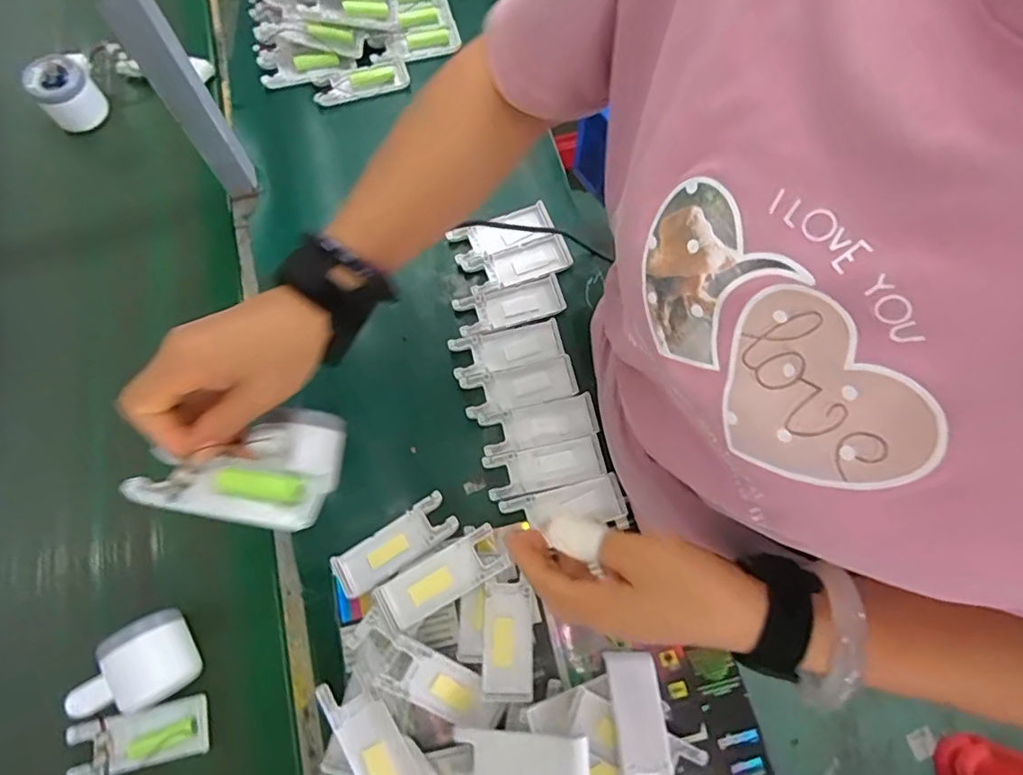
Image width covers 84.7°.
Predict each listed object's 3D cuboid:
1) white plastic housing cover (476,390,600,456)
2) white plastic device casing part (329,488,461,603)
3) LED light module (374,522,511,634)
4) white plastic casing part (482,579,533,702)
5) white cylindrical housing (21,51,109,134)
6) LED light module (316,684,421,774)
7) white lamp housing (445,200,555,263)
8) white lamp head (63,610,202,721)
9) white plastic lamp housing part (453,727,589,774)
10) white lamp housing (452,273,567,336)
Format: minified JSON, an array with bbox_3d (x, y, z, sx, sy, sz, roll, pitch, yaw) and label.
[{"bbox_3d":[0.025,0.033,0.515,0.105,0.007,0.039,-11,72,-6],"label":"white plastic housing cover"},{"bbox_3d":[-0.099,0.133,0.478,0.106,0.020,0.039,-31,76,-12],"label":"white plastic device casing part"},{"bbox_3d":[-0.056,0.155,0.459,0.104,0.019,0.040,-29,75,-12],"label":"LED light module"},{"bbox_3d":[-0.002,0.203,0.455,0.037,0.022,0.086,2,71,-2],"label":"white plastic casing part"},{"bbox_3d":[-0.495,-0.333,0.630,0.064,0.051,0.064,0,71,-1],"label":"white cylindrical housing"},{"bbox_3d":[-0.101,0.260,0.410,0.038,0.010,0.101,-23,61,-33],"label":"LED light module"},{"bbox_3d":[-0.010,-0.160,0.574,0.107,0.010,0.040,-21,74,-9],"label":"white lamp housing"},{"bbox_3d":[-0.287,0.217,0.433,0.082,0.048,0.058,-29,75,-12],"label":"white lamp head"},{"bbox_3d":[0.006,0.273,0.407,0.100,0.010,0.040,-8,70,18],"label":"white plastic lamp housing part"},{"bbox_3d":[-0.001,-0.079,0.556,0.106,0.015,0.040,-16,73,-8],"label":"white lamp housing"}]

